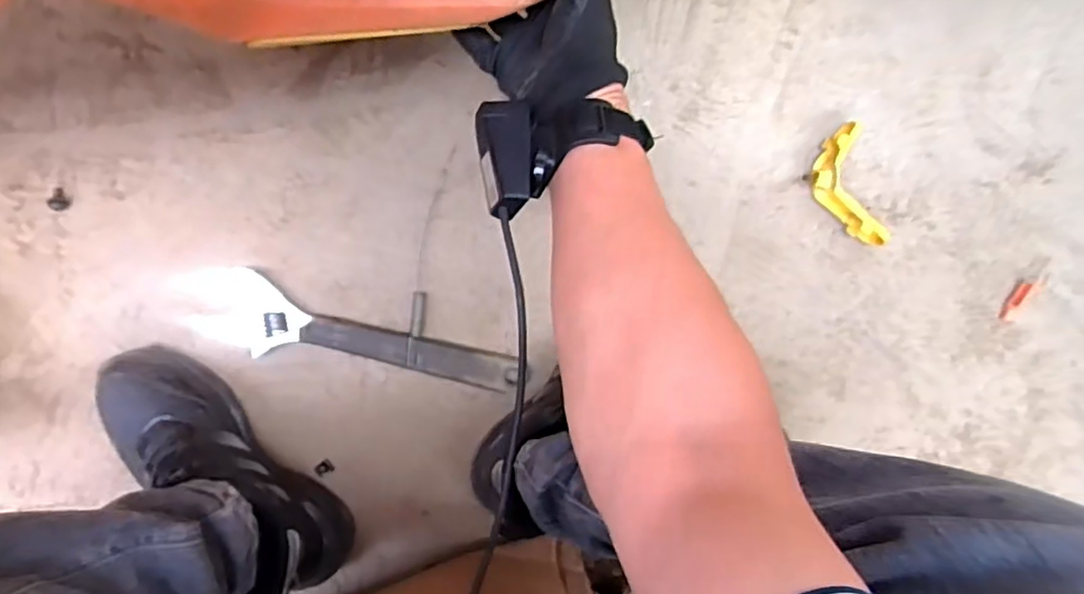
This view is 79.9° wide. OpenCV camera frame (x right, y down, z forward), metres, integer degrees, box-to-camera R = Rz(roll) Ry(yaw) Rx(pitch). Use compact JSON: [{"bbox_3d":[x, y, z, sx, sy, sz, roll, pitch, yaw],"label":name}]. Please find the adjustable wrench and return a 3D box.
[{"bbox_3d":[-0.173,0.042,0.596,0.308,0.019,0.063,19,94,-8],"label":"adjustable wrench"}]

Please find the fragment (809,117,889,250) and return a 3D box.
[{"bbox_3d":[0.294,-0.104,0.623,0.065,0.034,0.119,-13,98,-5],"label":"fragment"}]

